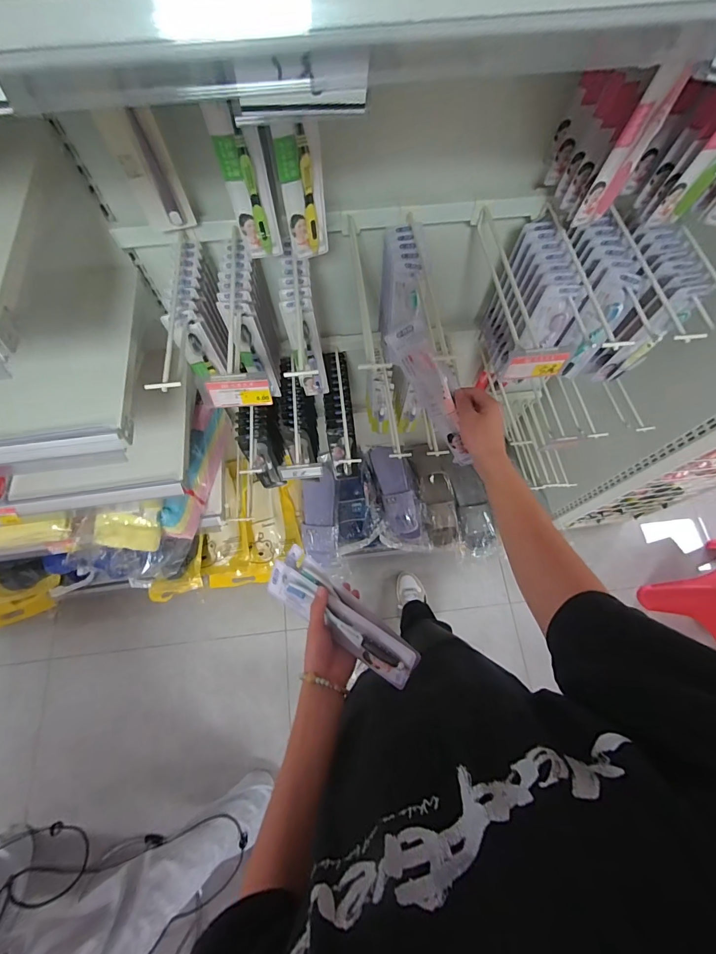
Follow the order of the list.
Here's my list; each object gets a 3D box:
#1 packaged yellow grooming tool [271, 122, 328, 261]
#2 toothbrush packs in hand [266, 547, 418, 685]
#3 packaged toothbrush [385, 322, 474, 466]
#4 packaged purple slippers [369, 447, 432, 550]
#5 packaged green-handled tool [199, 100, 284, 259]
[{"bbox_3d":[-0.058,-0.298,0.421,0.044,0.135,0.018,-8,69,-3],"label":"packaged yellow grooming tool"},{"bbox_3d":[-0.027,0.187,0.538,0.238,0.037,0.071,30,71,28],"label":"toothbrush packs in hand"},{"bbox_3d":[0.118,-0.114,0.575,0.226,0.056,0.021,57,46,-24],"label":"packaged toothbrush"},{"bbox_3d":[0.131,0.073,1.335,0.162,0.066,0.370,-15,85,-6],"label":"packaged purple slippers"},{"bbox_3d":[-0.115,-0.300,0.413,0.043,0.155,0.017,-1,69,-1],"label":"packaged green-handled tool"}]

